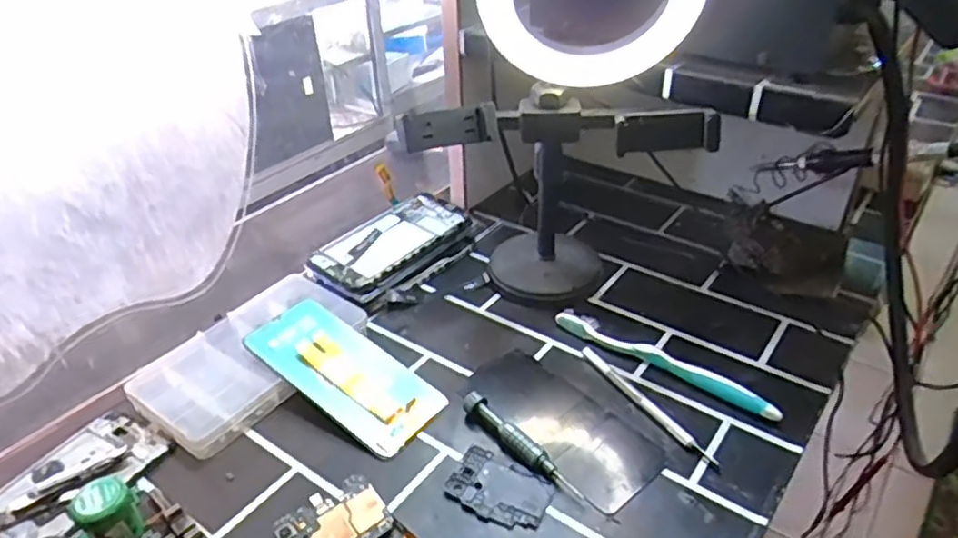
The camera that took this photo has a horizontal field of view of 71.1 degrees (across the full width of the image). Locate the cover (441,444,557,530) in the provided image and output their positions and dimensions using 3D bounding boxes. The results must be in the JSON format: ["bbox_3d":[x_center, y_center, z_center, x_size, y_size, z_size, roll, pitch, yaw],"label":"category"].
[{"bbox_3d":[0.013,0.146,0.446,0.067,0.004,0.046,20,40,27],"label":"cover"}]

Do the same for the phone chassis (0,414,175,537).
[{"bbox_3d":[-0.289,0.154,0.446,0.075,0.009,0.150,16,39,23],"label":"phone chassis"}]

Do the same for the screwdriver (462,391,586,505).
[{"bbox_3d":[0.028,0.122,0.467,0.014,0.017,0.114,-26,42,-31],"label":"screwdriver"}]

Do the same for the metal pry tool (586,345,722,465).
[{"bbox_3d":[0.123,0.099,0.501,0.010,0.011,0.136,-20,39,-25],"label":"metal pry tool"}]

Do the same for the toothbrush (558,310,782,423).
[{"bbox_3d":[0.145,0.074,0.536,0.186,0.019,0.014,23,42,30],"label":"toothbrush"}]

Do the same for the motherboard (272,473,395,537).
[{"bbox_3d":[-0.091,0.160,0.419,0.065,0.010,0.045,-25,42,-30],"label":"motherboard"}]

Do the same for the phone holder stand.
[{"bbox_3d":[0.062,-0.061,0.588,0.236,0.184,0.091,0,35,1],"label":"phone holder stand"}]

